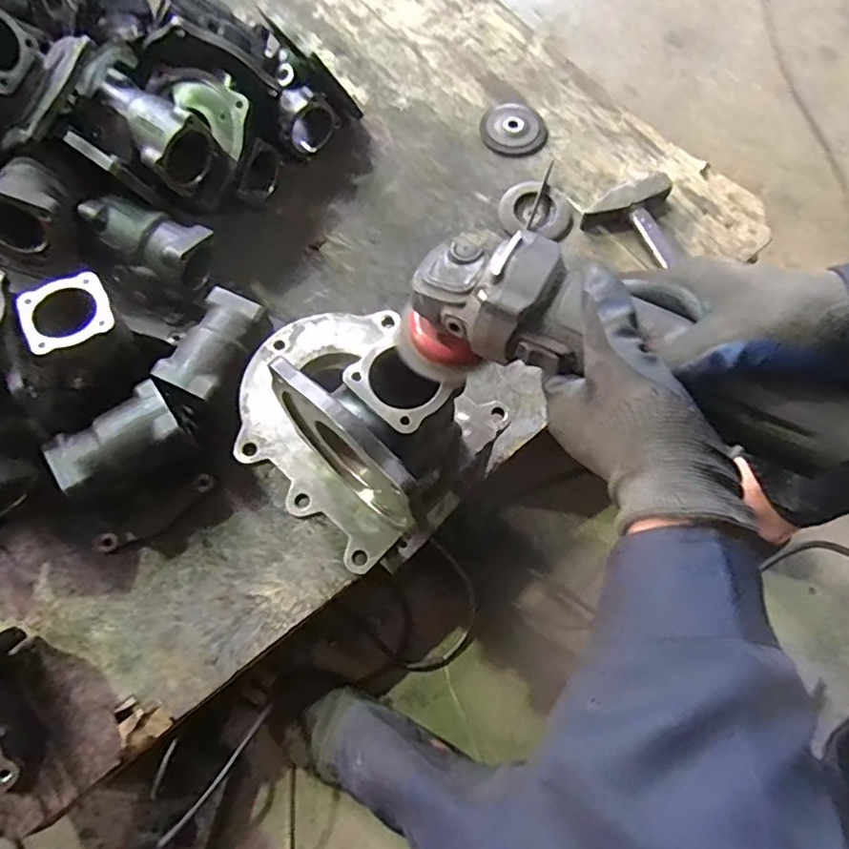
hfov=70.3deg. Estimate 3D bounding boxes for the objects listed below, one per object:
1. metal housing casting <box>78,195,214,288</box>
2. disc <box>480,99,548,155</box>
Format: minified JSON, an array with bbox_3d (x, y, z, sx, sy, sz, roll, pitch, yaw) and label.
[{"bbox_3d":[-0.307,-0.208,0.674,0.133,0.053,0.071,27,63,-7],"label":"metal housing casting"},{"bbox_3d":[0.131,-0.435,0.880,0.096,0.015,0.095,13,69,3],"label":"disc"}]

